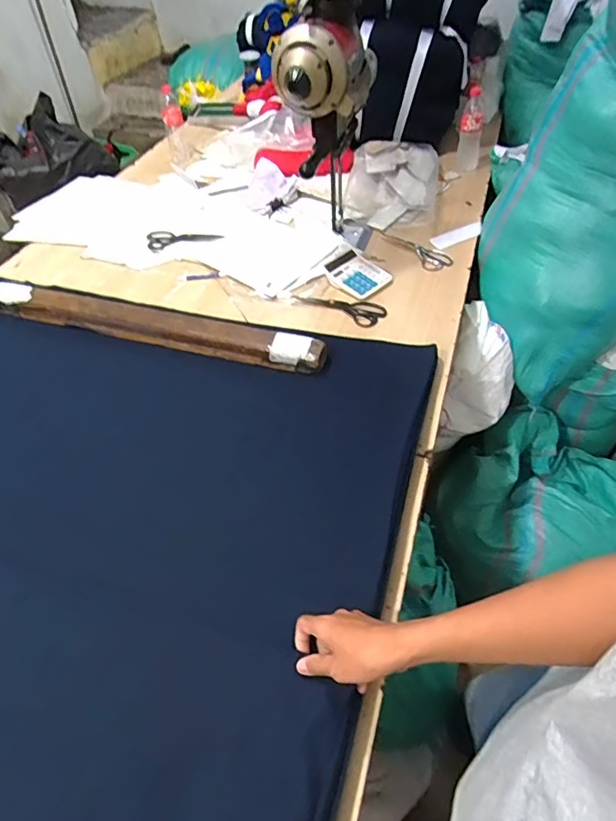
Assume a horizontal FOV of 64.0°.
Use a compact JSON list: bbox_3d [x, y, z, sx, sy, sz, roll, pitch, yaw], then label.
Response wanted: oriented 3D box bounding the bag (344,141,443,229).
[{"bbox_3d":[0.255,-0.673,1.460,0.260,0.092,0.394,8,50,10],"label":"bag"}]

